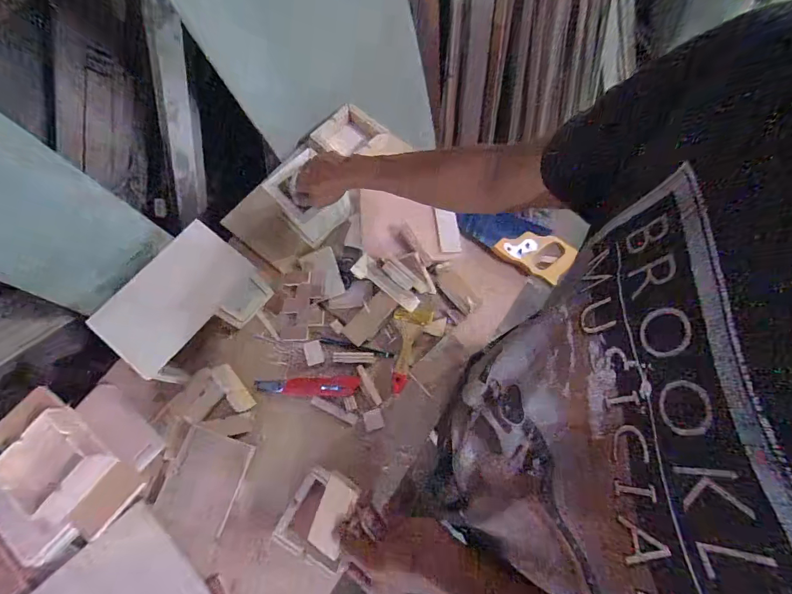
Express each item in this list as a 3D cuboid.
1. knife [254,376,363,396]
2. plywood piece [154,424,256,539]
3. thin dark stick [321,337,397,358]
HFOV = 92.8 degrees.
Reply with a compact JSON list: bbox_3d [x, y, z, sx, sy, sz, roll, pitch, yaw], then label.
[{"bbox_3d":[-0.152,0.152,0.647,0.176,0.011,0.032,0,71,1],"label":"knife"},{"bbox_3d":[-0.306,0.293,0.601,0.112,0.008,0.145,16,72,6],"label":"plywood piece"},{"bbox_3d":[-0.071,0.092,0.681,0.135,0.009,0.011,12,72,5],"label":"thin dark stick"}]

